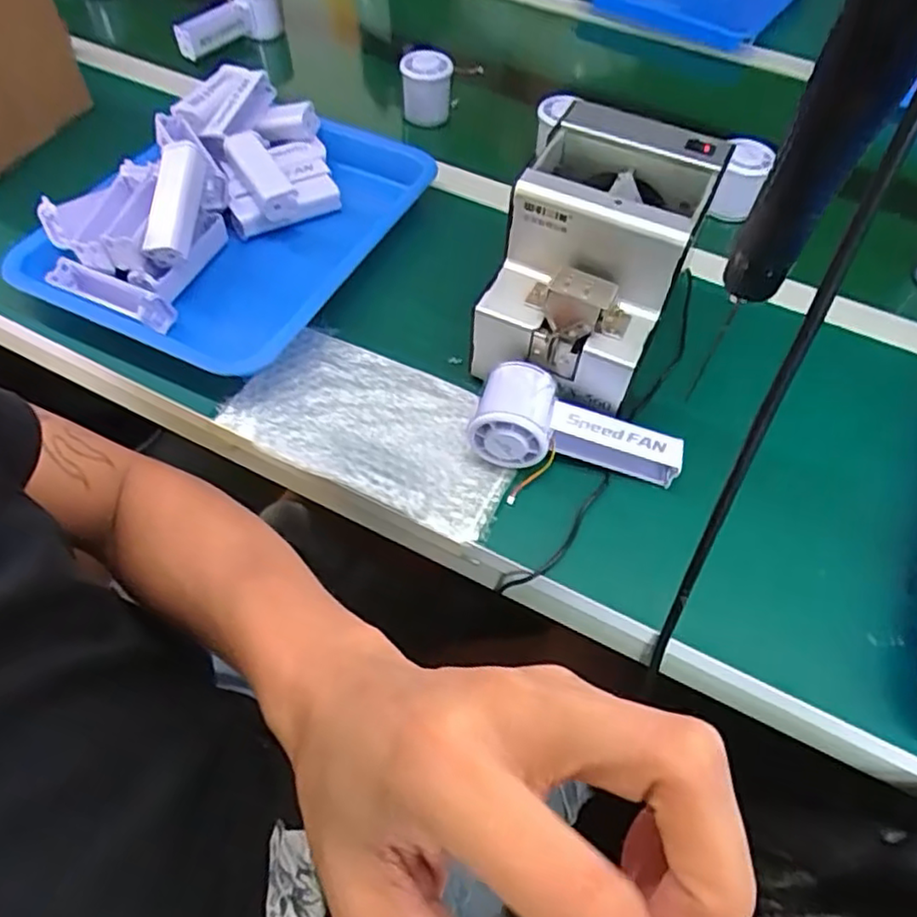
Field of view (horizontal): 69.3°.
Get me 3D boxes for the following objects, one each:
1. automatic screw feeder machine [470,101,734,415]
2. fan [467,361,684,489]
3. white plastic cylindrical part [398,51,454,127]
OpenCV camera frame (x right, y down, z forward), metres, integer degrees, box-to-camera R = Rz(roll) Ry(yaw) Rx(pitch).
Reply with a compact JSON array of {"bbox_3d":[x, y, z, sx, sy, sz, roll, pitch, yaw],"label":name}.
[{"bbox_3d":[0.099,-0.149,0.484,0.121,0.118,0.169,23,58,13],"label":"automatic screw feeder machine"},{"bbox_3d":[0.085,-0.022,0.475,0.150,0.053,0.062,11,57,5],"label":"fan"},{"bbox_3d":[-0.036,-0.416,0.741,0.056,0.066,0.051,1,56,-2],"label":"white plastic cylindrical part"}]

